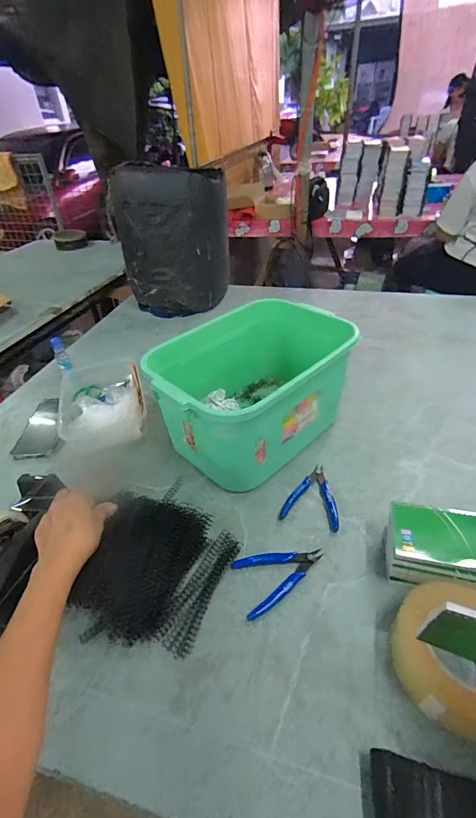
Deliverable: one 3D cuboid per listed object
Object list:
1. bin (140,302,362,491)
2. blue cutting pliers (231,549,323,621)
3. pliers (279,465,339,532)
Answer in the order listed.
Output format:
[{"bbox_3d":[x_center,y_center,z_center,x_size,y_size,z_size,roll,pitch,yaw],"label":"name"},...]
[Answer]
[{"bbox_3d":[0.032,-0.028,0.651,0.228,0.193,0.335,30,51,34],"label":"bin"},{"bbox_3d":[0.058,0.216,0.487,0.117,0.007,0.075,-16,41,-13],"label":"blue cutting pliers"},{"bbox_3d":[0.125,0.135,0.589,0.085,0.015,0.112,12,43,19],"label":"pliers"}]

